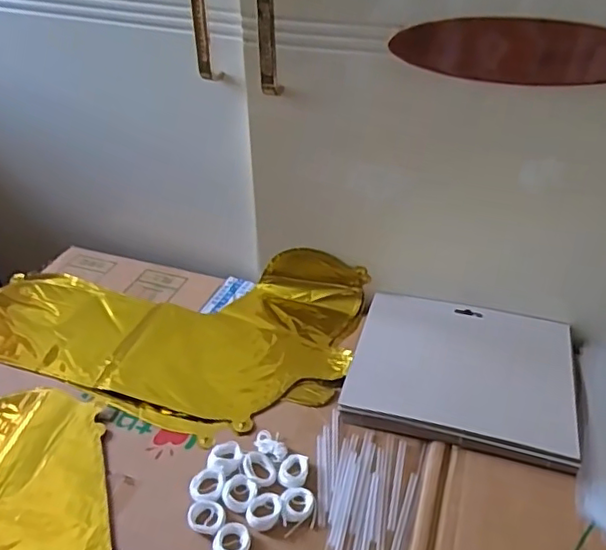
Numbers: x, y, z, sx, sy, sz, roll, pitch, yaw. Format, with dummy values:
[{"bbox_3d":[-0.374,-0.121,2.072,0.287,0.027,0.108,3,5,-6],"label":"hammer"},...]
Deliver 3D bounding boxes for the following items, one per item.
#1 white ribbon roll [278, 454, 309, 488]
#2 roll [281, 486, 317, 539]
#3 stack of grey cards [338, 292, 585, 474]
[{"bbox_3d":[-0.007,0.152,0.469,0.022,0.004,0.030,8,38,12],"label":"white ribbon roll"},{"bbox_3d":[-0.003,0.171,0.442,0.026,0.004,0.037,-5,37,-5],"label":"roll"},{"bbox_3d":[0.148,0.083,0.542,0.194,0.025,0.160,10,38,14],"label":"stack of grey cards"}]

